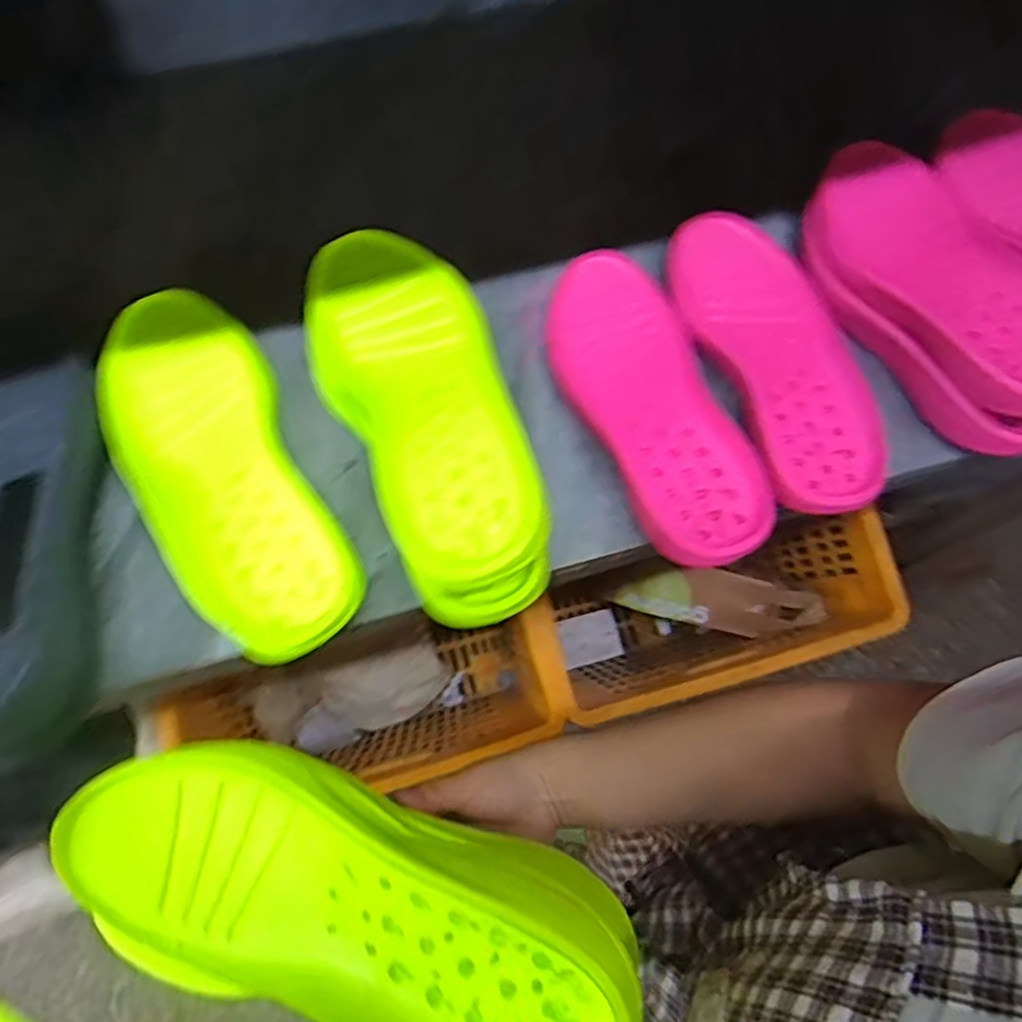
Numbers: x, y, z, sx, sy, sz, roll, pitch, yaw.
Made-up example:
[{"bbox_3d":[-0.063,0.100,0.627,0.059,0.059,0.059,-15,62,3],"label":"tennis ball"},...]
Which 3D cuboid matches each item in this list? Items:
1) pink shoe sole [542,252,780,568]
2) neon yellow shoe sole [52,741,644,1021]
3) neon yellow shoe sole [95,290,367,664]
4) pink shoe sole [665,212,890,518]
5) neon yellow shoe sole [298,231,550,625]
[{"bbox_3d":[0.095,-0.074,0.483,0.092,0.022,0.234,-17,68,-8],"label":"pink shoe sole"},{"bbox_3d":[-0.079,0.181,0.329,0.276,0.050,0.118,11,85,16],"label":"neon yellow shoe sole"},{"bbox_3d":[-0.187,-0.033,0.454,0.102,0.035,0.269,-28,71,-12],"label":"neon yellow shoe sole"},{"bbox_3d":[0.190,-0.109,0.496,0.100,0.030,0.236,-16,69,-8],"label":"pink shoe sole"},{"bbox_3d":[-0.056,-0.066,0.453,0.108,0.054,0.272,-20,70,-9],"label":"neon yellow shoe sole"}]

